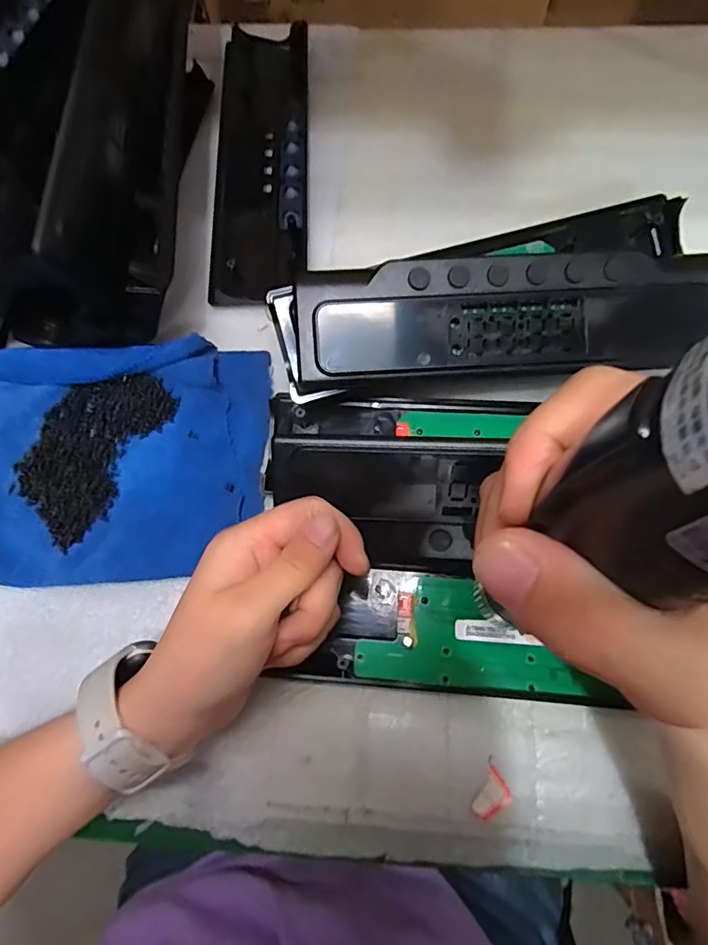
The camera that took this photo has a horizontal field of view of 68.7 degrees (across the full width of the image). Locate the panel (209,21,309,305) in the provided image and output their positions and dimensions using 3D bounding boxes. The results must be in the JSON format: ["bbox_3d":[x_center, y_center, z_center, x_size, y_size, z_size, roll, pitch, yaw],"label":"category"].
[{"bbox_3d":[-0.067,-0.223,0.372,0.067,0.022,0.259,-2,73,2],"label":"panel"}]

